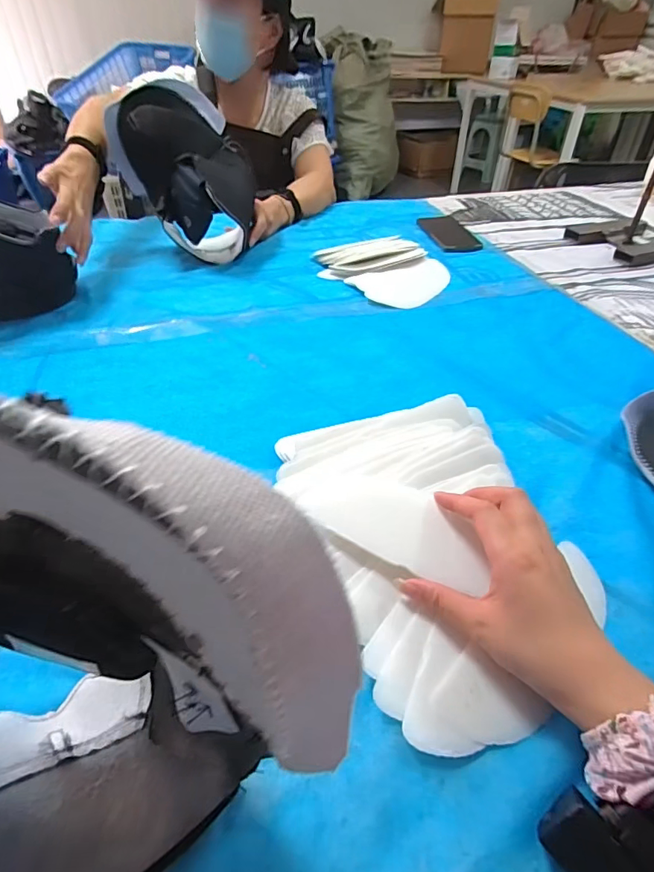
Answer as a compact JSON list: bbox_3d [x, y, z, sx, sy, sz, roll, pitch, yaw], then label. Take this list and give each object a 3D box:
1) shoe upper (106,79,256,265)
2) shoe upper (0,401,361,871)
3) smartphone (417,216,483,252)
[{"bbox_3d":[-0.225,-0.414,0.781,0.188,0.228,0.152,2,43,3],"label":"shoe upper"},{"bbox_3d":[-0.088,0.105,0.167,0.147,0.281,0.084,10,41,-12],"label":"shoe upper"},{"bbox_3d":[0.235,-0.387,0.920,0.081,0.004,0.175,-7,43,-7],"label":"smartphone"}]

